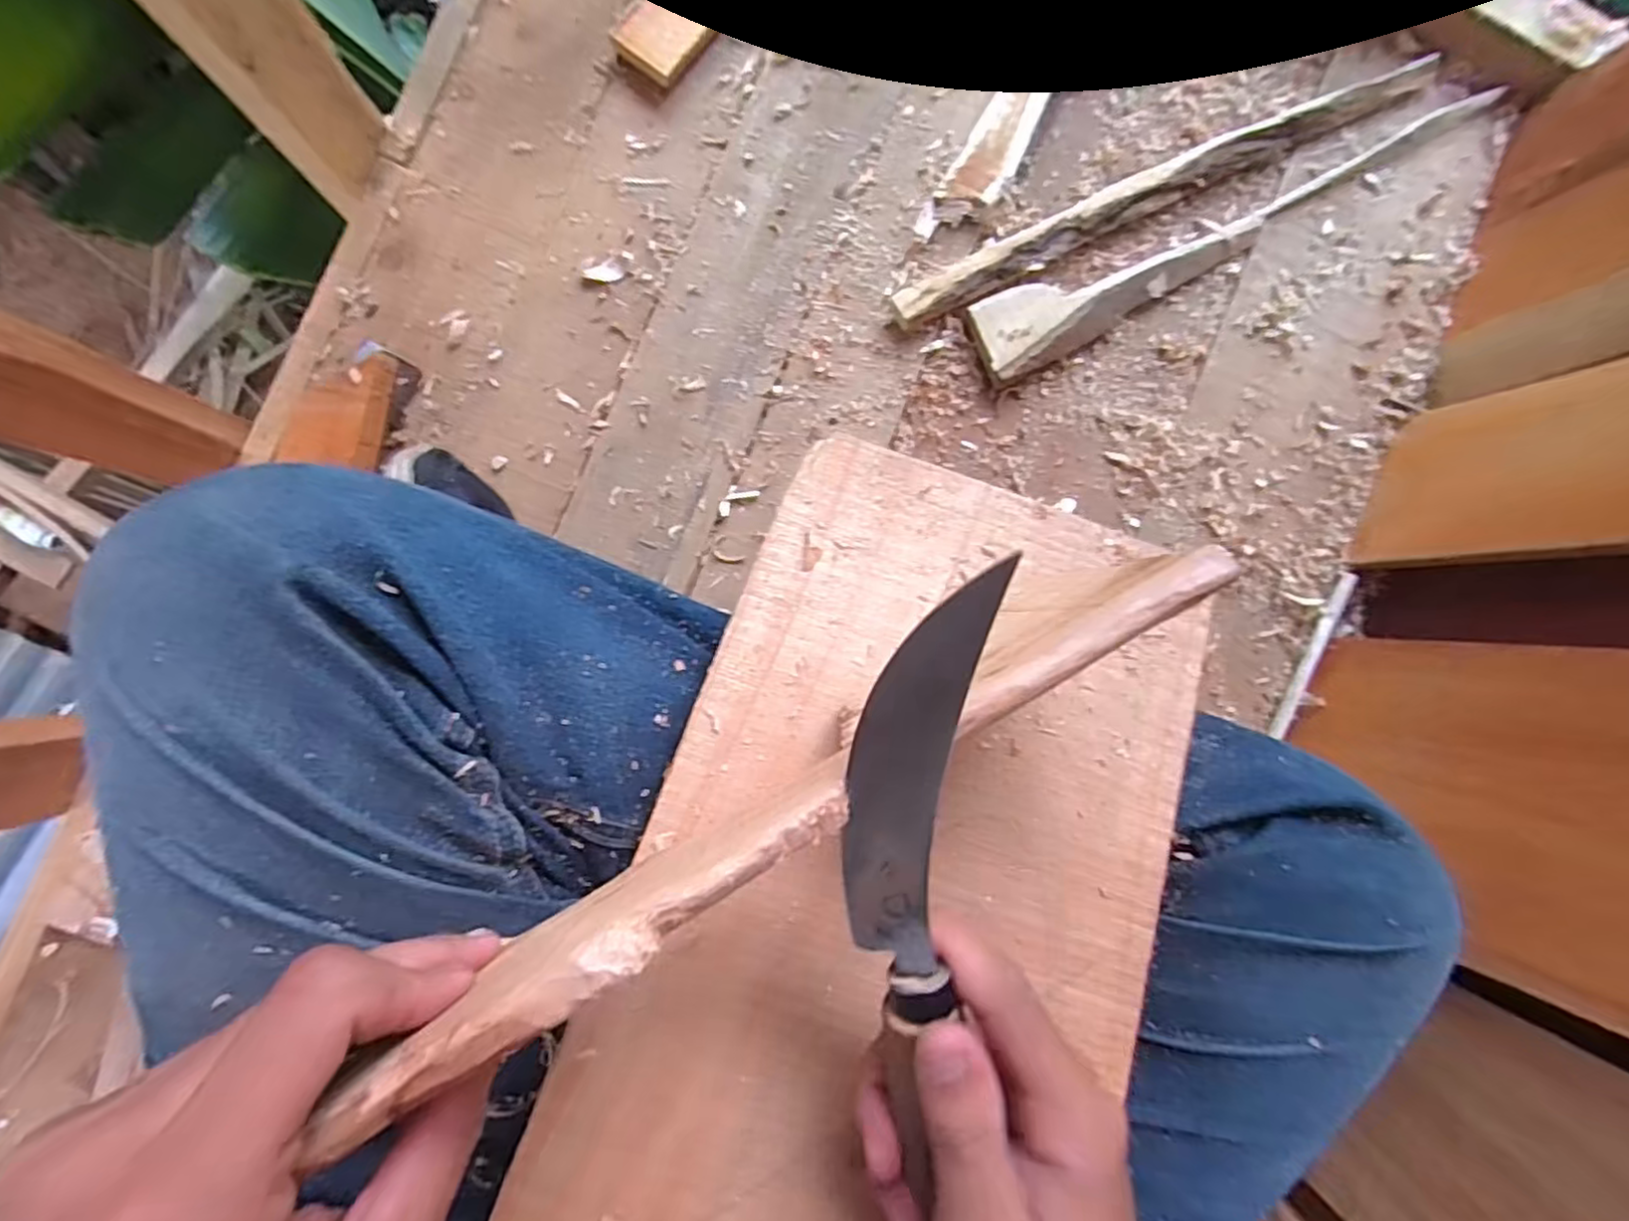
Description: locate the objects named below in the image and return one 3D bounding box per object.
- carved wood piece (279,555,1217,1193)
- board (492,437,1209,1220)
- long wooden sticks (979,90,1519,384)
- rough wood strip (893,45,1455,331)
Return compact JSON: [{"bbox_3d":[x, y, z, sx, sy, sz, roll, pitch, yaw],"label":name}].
[{"bbox_3d":[-0.001,0.046,0.165,0.237,0.017,0.018,-30,93,-10],"label":"carved wood piece"},{"bbox_3d":[0.039,0.096,0.270,0.198,0.006,0.323,20,74,-2],"label":"board"},{"bbox_3d":[0.292,-0.260,0.478,0.402,0.020,0.053,-26,92,-5],"label":"long wooden sticks"},{"bbox_3d":[0.244,-0.294,0.471,0.433,0.024,0.029,-27,92,-5],"label":"rough wood strip"}]

